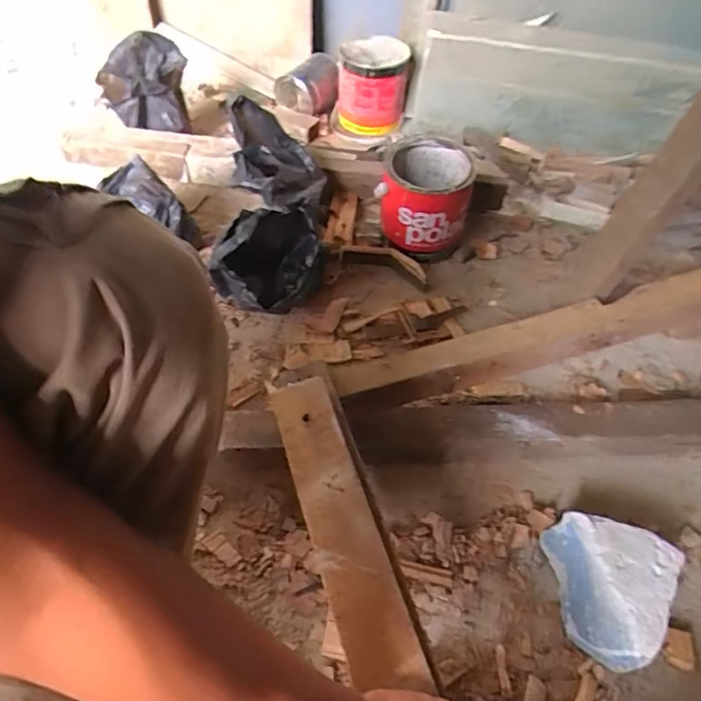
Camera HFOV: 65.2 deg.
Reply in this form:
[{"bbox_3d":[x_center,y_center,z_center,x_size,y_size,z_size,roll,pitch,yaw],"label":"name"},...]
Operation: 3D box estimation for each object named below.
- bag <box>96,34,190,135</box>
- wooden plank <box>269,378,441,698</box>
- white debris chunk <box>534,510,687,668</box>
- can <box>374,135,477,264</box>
[{"bbox_3d":[-0.404,-0.507,1.068,0.142,0.160,0.096,10,48,3],"label":"bag"},{"bbox_3d":[0.024,0.221,0.432,0.064,0.029,0.483,-10,52,-15],"label":"wooden plank"},{"bbox_3d":[0.262,0.249,0.586,0.125,0.075,0.123,30,52,19],"label":"white debris chunk"},{"bbox_3d":[0.129,-0.266,0.962,0.158,0.146,0.160,13,48,6],"label":"can"}]

